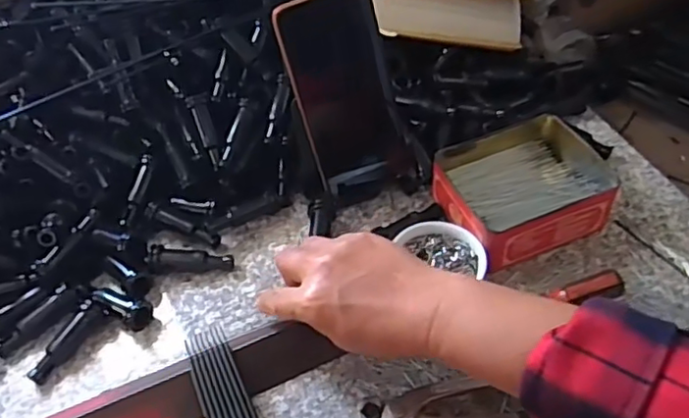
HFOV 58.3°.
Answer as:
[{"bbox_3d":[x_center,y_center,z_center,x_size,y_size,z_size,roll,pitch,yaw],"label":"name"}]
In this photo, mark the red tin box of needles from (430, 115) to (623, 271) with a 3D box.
[{"bbox_3d":[0.146,-0.019,0.511,0.136,0.042,0.118,-25,51,-15],"label":"red tin box of needles"}]

